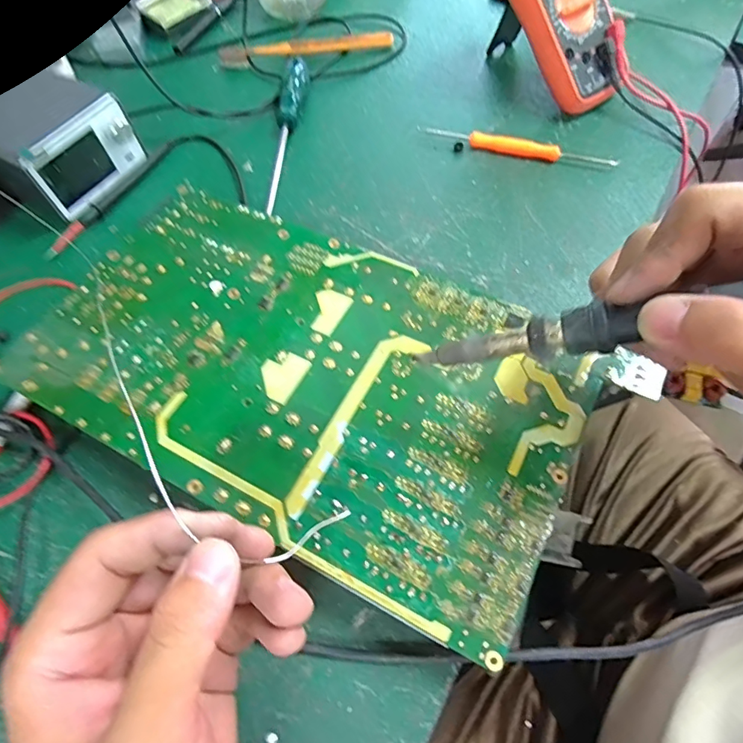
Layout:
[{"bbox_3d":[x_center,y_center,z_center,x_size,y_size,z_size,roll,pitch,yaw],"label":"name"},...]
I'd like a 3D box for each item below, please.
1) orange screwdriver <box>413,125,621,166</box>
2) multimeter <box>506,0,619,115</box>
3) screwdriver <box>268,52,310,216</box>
[{"bbox_3d":[0.128,-0.203,0.434,0.173,0.012,0.017,14,62,14],"label":"orange screwdriver"},{"bbox_3d":[0.166,-0.323,0.435,0.082,0.044,0.169,-35,104,-16],"label":"multimeter"},{"bbox_3d":[-0.081,-0.226,0.449,0.027,0.023,0.188,0,60,6],"label":"screwdriver"}]

